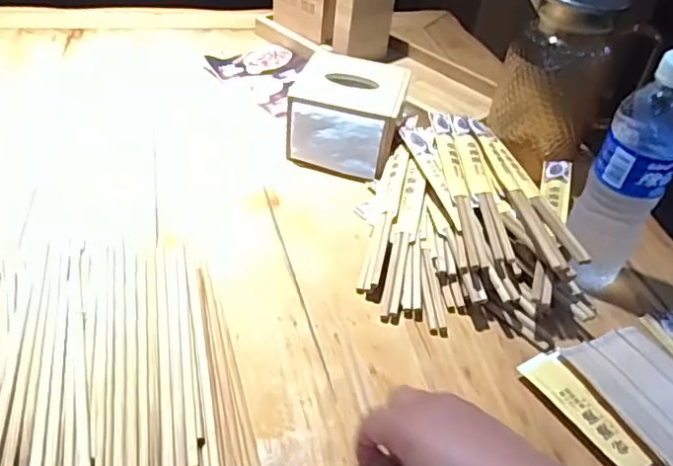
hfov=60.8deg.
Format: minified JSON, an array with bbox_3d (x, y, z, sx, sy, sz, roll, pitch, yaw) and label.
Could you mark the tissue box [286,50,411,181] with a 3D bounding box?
[{"bbox_3d":[0.013,-0.140,0.684,0.122,0.091,0.136,12,40,5],"label":"tissue box"}]

